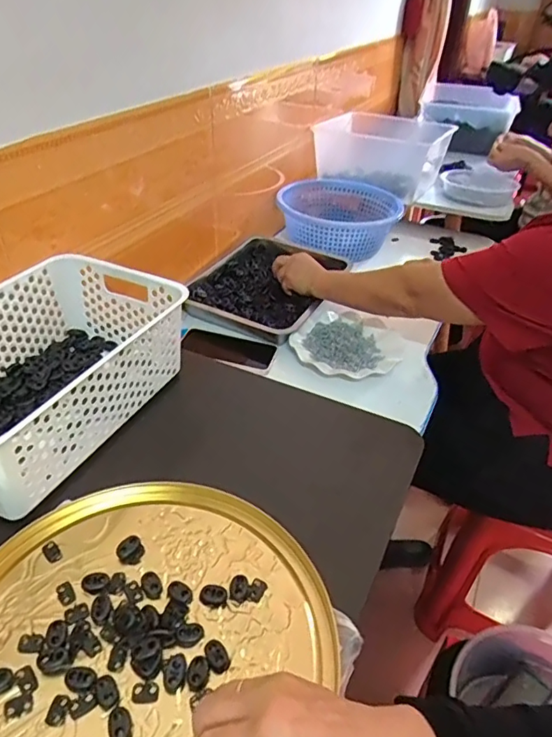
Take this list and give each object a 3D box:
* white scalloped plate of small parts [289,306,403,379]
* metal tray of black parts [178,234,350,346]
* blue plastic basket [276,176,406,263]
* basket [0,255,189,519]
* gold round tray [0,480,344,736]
[{"bbox_3d":[0.119,-0.049,0.876,0.172,0.027,0.156,15,39,14],"label":"white scalloped plate of small parts"},{"bbox_3d":[-0.013,-0.170,0.998,0.228,0.030,0.314,18,40,18],"label":"metal tray of black parts"},{"bbox_3d":[0.127,-0.355,1.235,0.265,0.107,0.267,2,38,-2],"label":"blue plastic basket"},{"bbox_3d":[-0.258,-0.001,0.573,0.198,0.104,0.299,19,40,19],"label":"basket"},{"bbox_3d":[-0.111,0.207,0.393,0.277,0.015,0.289,2,38,-2],"label":"gold round tray"}]

